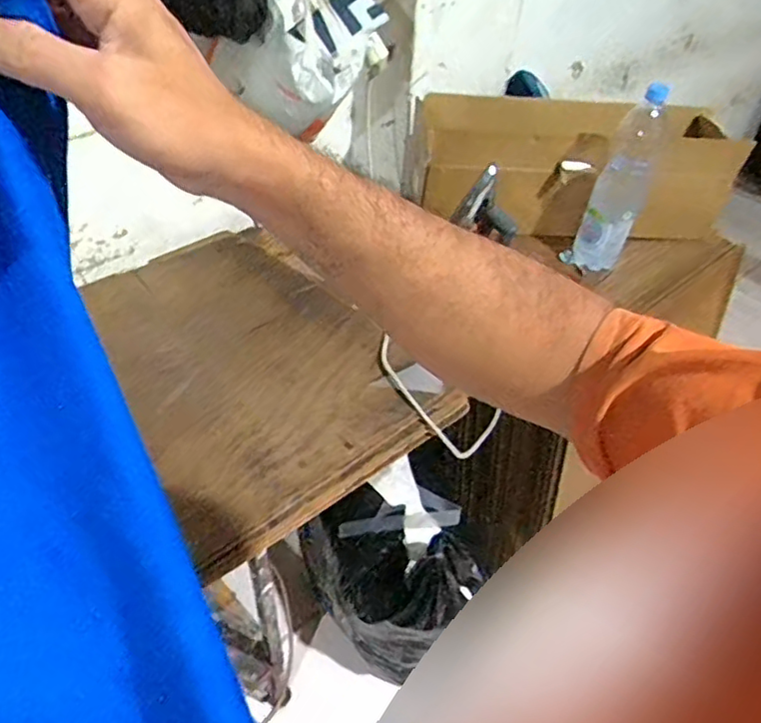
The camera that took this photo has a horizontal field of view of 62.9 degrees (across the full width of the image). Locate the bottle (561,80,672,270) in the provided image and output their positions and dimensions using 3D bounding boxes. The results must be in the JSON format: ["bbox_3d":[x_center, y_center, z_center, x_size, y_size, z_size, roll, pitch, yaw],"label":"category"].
[{"bbox_3d":[0.453,-0.334,1.163,0.118,0.315,0.117,19,46,16],"label":"bottle"}]

